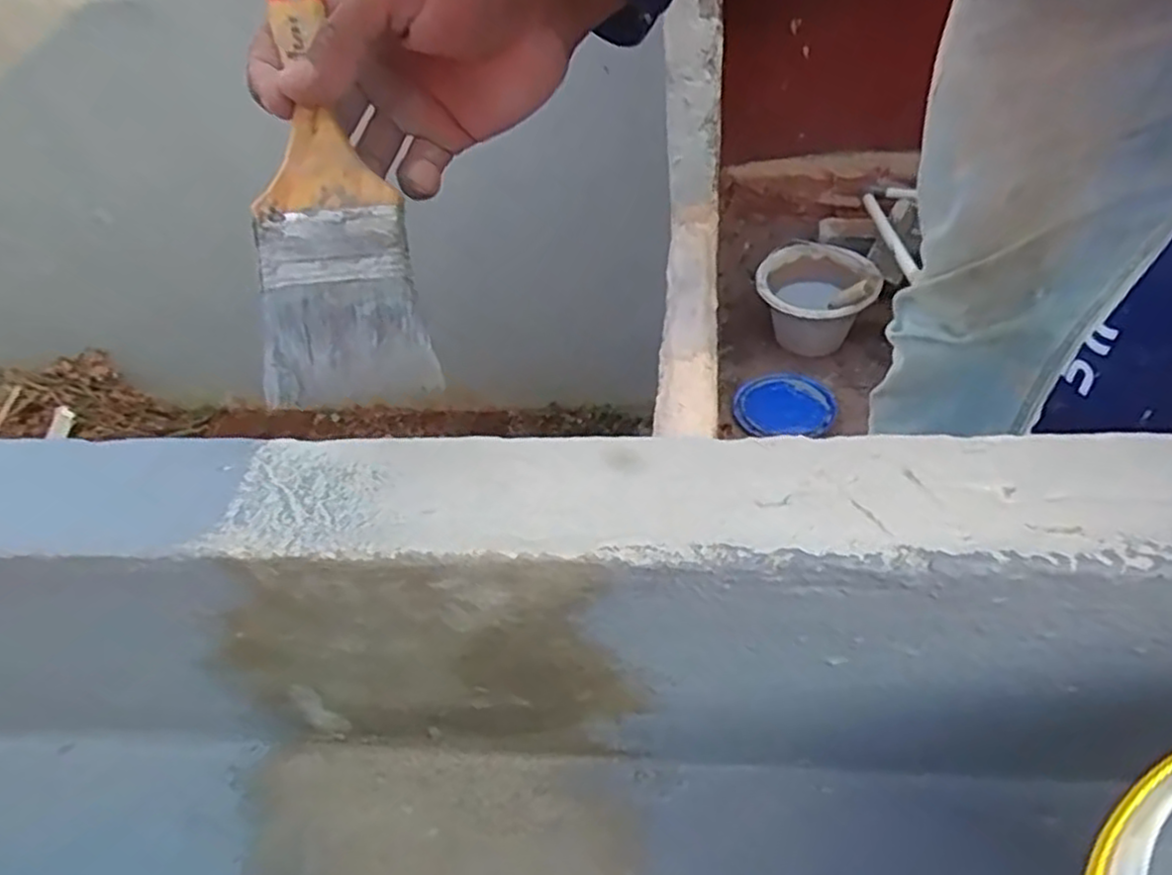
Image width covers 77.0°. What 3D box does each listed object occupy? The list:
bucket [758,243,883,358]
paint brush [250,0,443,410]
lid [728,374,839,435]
[{"bbox_3d":[0.512,-0.322,1.658,0.253,0.172,0.250,-4,45,4],"label":"bucket"},{"bbox_3d":[-0.117,-0.111,0.314,0.065,0.012,0.193,-12,90,-10],"label":"paint brush"},{"bbox_3d":[0.418,-0.070,1.556,0.202,0.029,0.181,8,47,15],"label":"lid"}]

